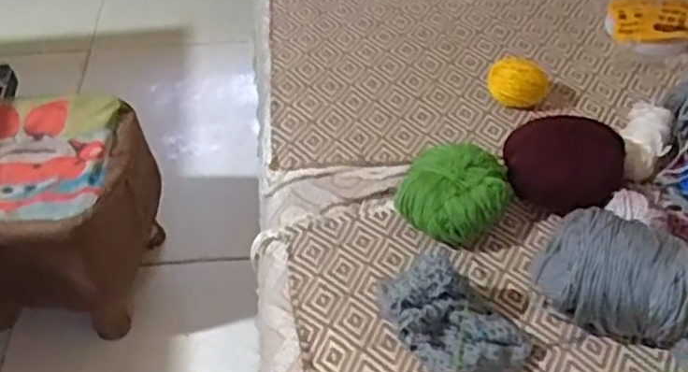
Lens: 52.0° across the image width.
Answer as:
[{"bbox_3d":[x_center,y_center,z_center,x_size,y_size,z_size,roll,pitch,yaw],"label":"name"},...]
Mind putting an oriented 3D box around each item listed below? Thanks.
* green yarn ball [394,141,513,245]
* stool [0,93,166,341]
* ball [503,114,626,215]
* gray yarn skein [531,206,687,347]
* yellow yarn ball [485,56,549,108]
[{"bbox_3d":[0.097,0.007,0.630,0.087,0.052,0.083,0,46,0],"label":"green yarn ball"},{"bbox_3d":[-0.414,0.044,0.966,0.273,0.234,0.239,1,46,0],"label":"stool"},{"bbox_3d":[0.206,-0.021,0.667,0.104,0.062,0.078,16,48,14],"label":"ball"},{"bbox_3d":[0.217,0.073,0.563,0.122,0.073,0.085,17,48,16],"label":"gray yarn skein"},{"bbox_3d":[0.186,-0.111,0.756,0.064,0.047,0.048,7,46,7],"label":"yellow yarn ball"}]

